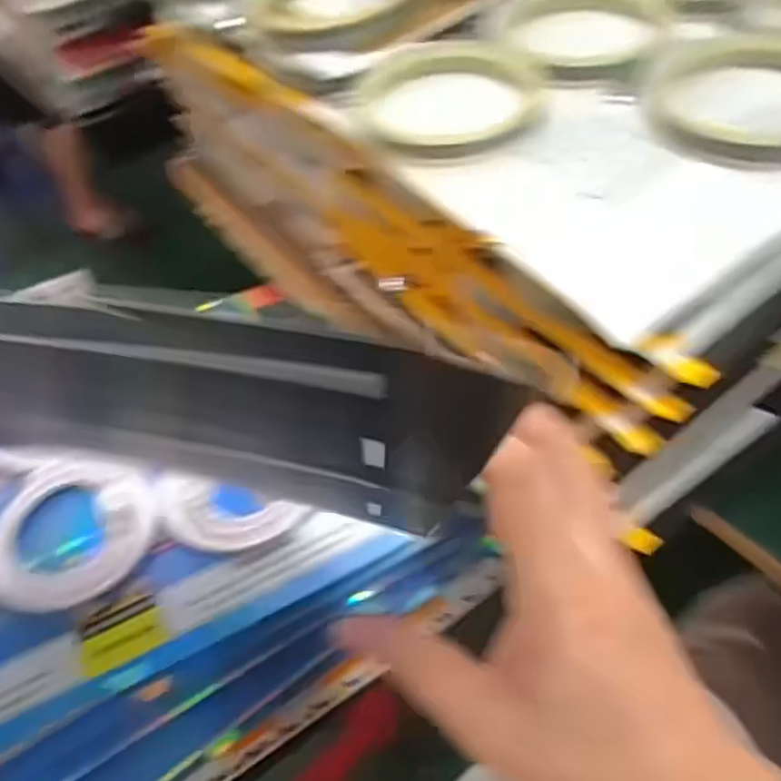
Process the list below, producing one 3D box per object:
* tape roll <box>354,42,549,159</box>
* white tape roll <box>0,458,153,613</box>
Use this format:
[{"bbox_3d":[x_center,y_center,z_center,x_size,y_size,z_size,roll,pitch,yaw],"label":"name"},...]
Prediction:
[{"bbox_3d":[0.038,-0.195,0.455,0.120,0.020,0.120,-3,50,4],"label":"tape roll"},{"bbox_3d":[-0.261,0.115,0.556,0.125,0.019,0.130,-3,50,4],"label":"white tape roll"}]

